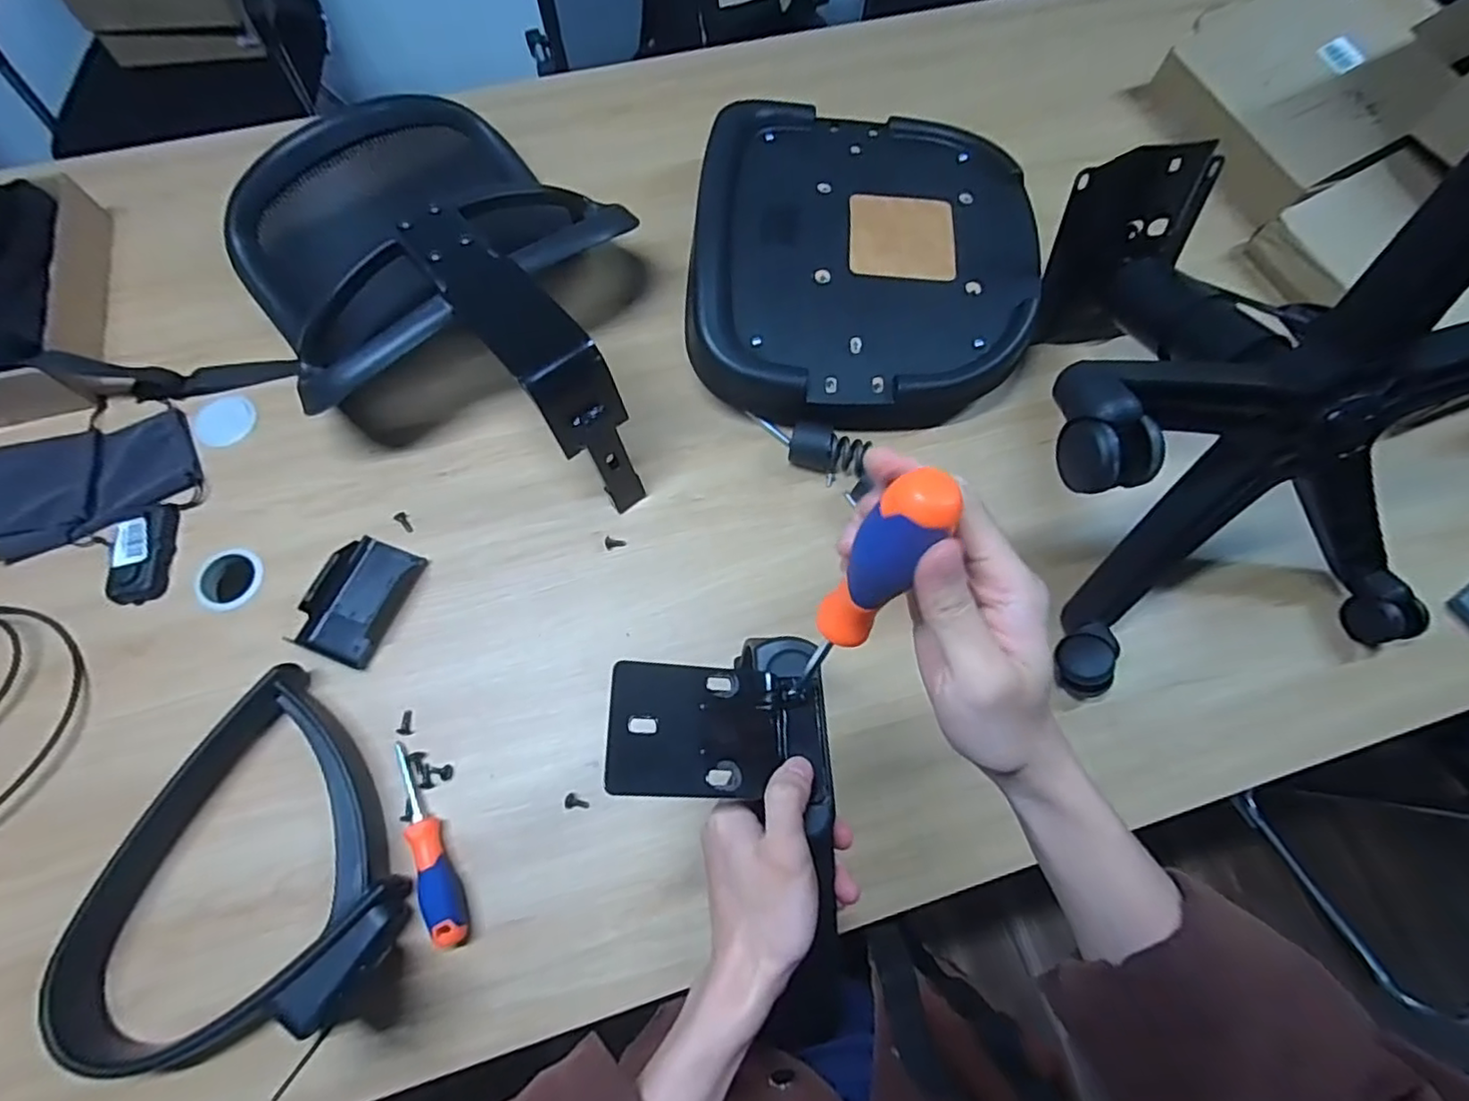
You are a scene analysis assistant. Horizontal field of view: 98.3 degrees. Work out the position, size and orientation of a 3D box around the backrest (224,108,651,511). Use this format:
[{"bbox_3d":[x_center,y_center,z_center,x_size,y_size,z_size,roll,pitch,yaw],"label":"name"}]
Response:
[{"bbox_3d":[-0.307,-0.294,0.715,0.397,0.190,0.589,-34,72,-14],"label":"backrest"}]

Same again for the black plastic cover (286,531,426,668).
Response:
[{"bbox_3d":[-0.388,0.048,0.654,0.080,0.035,0.127,19,69,7],"label":"black plastic cover"}]

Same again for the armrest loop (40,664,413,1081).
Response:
[{"bbox_3d":[-0.439,0.293,0.545,0.269,0.050,0.279,-37,73,-15],"label":"armrest loop"}]

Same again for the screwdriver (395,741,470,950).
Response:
[{"bbox_3d":[-0.280,0.262,0.572,0.027,0.032,0.180,-25,70,-10],"label":"screwdriver"}]

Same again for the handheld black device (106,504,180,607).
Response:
[{"bbox_3d":[-0.626,0.000,0.669,0.047,0.031,0.109,-5,68,-3],"label":"handheld black device"}]

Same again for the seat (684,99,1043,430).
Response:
[{"bbox_3d":[0.152,-0.361,0.782,0.409,0.101,0.459,1,69,-1],"label":"seat"}]

